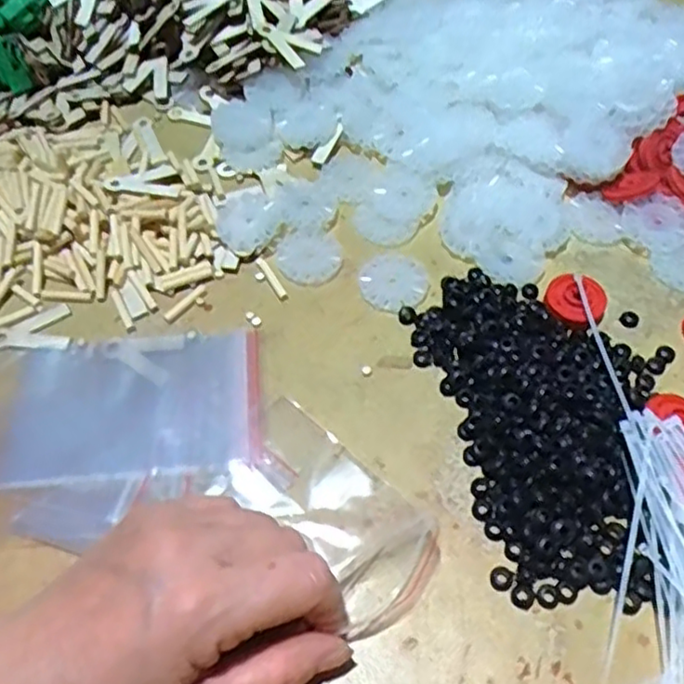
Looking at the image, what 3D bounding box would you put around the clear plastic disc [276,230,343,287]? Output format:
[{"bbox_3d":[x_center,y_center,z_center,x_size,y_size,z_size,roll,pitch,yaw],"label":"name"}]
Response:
[{"bbox_3d":[-0.019,-0.051,0.394,0.037,0.004,0.037,0,57,0],"label":"clear plastic disc"}]

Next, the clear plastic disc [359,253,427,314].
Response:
[{"bbox_3d":[0.030,-0.036,0.384,0.037,0.004,0.041,2,57,2],"label":"clear plastic disc"}]

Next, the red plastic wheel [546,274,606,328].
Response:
[{"bbox_3d":[0.129,-0.024,0.367,0.031,0.010,0.033,0,57,0],"label":"red plastic wheel"}]

